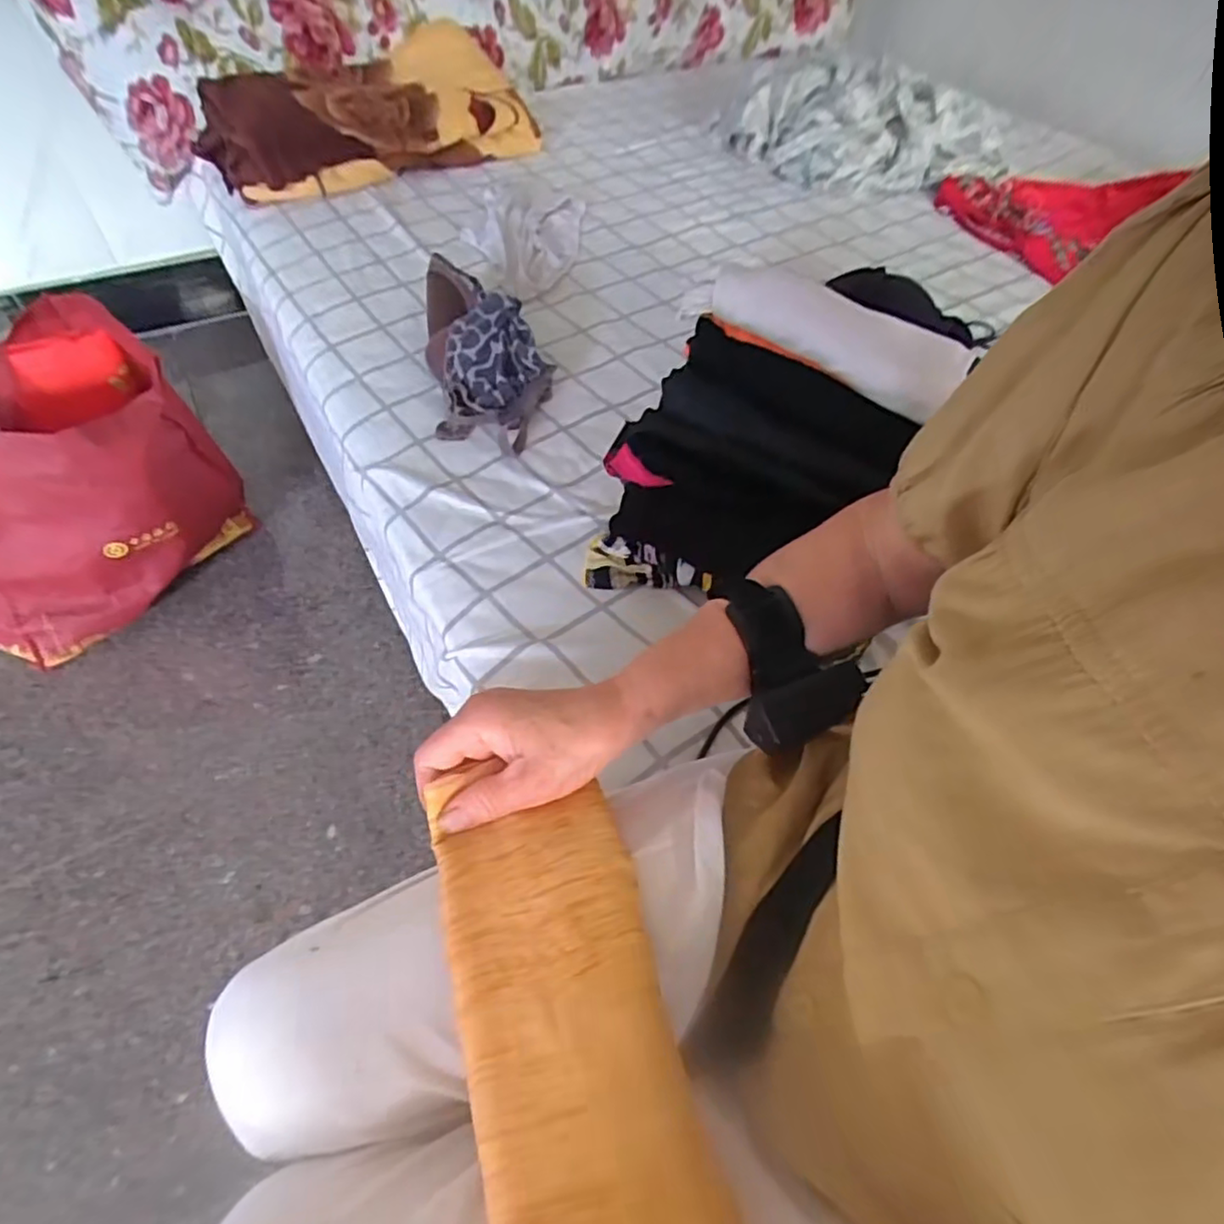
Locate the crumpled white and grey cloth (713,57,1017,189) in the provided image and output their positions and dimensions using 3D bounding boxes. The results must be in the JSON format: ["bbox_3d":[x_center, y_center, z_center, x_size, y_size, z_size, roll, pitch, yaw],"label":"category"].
[{"bbox_3d":[0.408,-0.804,1.081,0.443,0.116,0.240,4,52,1],"label":"crumpled white and grey cloth"}]

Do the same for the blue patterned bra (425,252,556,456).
[{"bbox_3d":[-0.130,-0.276,0.698,0.124,0.078,0.257,-8,53,-8],"label":"blue patterned bra"}]

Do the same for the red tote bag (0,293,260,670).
[{"bbox_3d":[-0.786,-0.178,0.944,0.328,0.314,0.400,30,60,21],"label":"red tote bag"}]

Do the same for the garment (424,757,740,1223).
[{"bbox_3d":[-0.013,0.183,0.272,0.091,0.025,0.271,-17,49,-11],"label":"garment"}]

